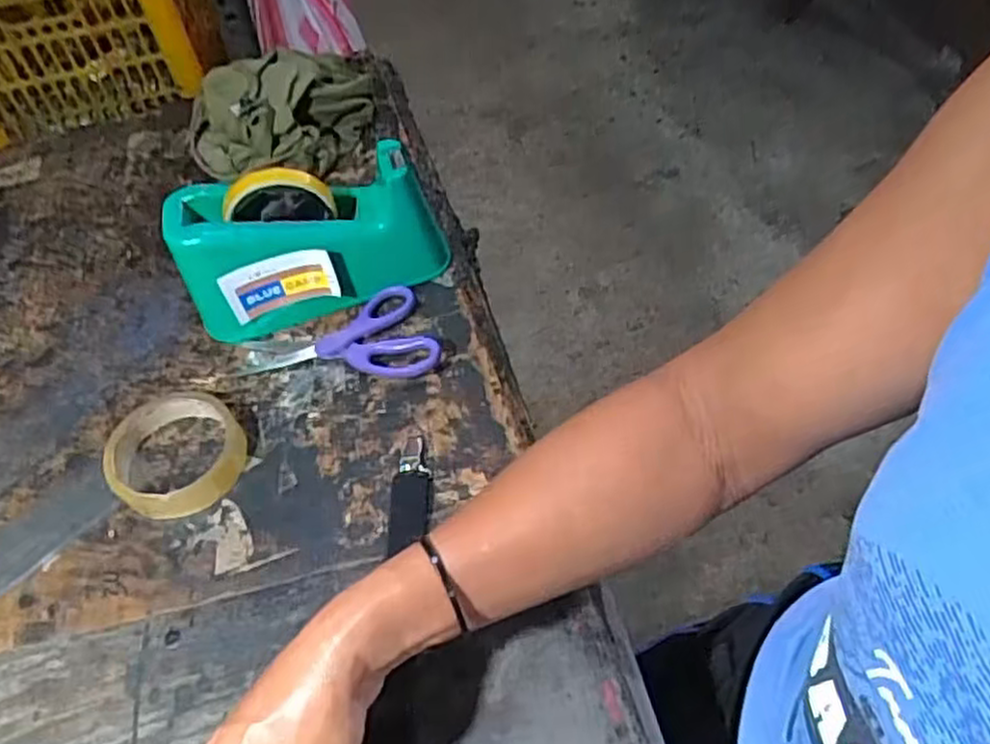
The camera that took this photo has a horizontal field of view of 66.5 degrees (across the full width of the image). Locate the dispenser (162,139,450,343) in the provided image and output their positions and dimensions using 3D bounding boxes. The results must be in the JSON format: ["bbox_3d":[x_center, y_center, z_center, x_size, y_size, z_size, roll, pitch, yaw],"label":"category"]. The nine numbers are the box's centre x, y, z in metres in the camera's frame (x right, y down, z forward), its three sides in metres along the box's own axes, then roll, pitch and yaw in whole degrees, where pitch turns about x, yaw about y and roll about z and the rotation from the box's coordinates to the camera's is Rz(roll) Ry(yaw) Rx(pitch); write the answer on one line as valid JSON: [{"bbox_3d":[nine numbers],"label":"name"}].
[{"bbox_3d":[-0.141,-0.100,0.590,0.200,0.115,0.067,-12,53,-3],"label":"dispenser"}]

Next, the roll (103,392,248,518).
[{"bbox_3d":[-0.229,0.058,0.543,0.092,0.025,0.091,-3,53,3],"label":"roll"}]

